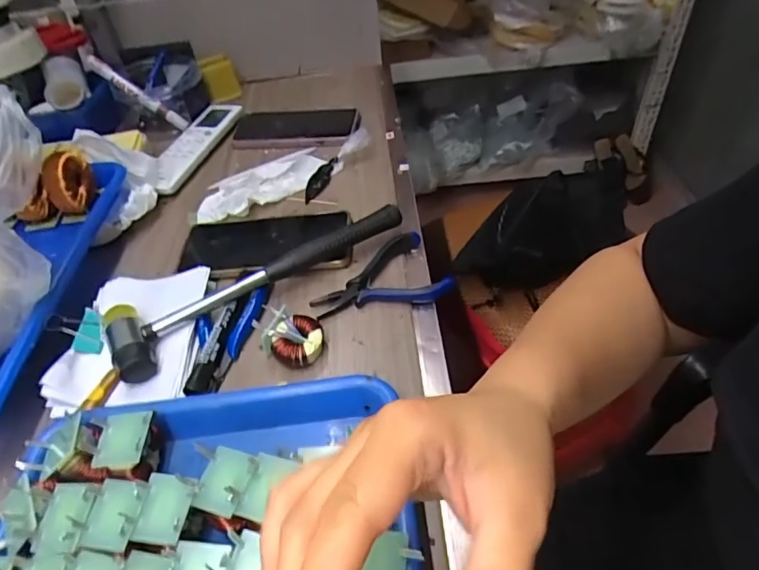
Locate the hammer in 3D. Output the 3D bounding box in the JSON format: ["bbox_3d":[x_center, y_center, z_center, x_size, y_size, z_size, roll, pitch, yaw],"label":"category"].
[{"bbox_3d":[-0.105,-0.011,0.440,0.272,0.033,0.072,-30,49,-22],"label":"hammer"}]

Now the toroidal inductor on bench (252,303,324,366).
[{"bbox_3d":[-0.069,0.041,0.391,0.054,0.025,0.036,15,49,21],"label":"toroidal inductor on bench"}]

